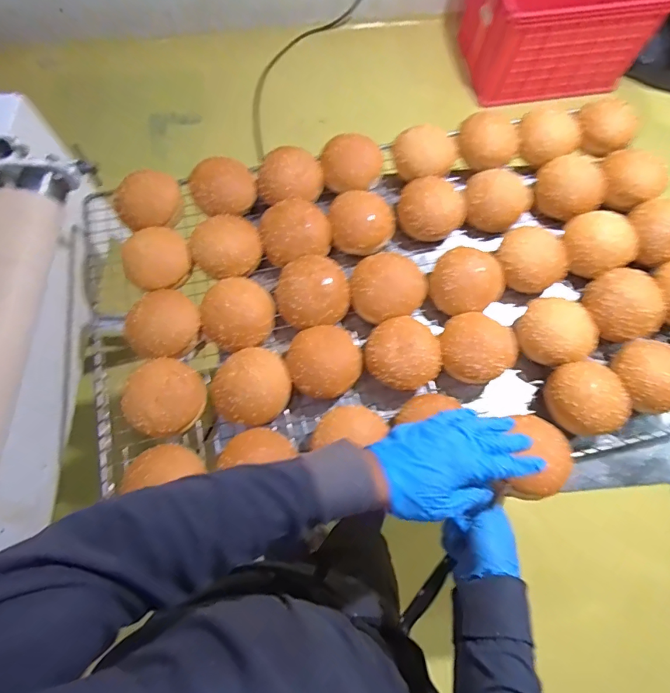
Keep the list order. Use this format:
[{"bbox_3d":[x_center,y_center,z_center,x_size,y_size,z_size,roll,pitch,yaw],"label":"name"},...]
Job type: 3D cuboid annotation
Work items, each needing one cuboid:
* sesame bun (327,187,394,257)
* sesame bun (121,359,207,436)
[{"bbox_3d":[0.040,-0.187,0.640,0.092,0.054,0.106,7,72,1],"label":"sesame bun"},{"bbox_3d":[-0.212,0.060,0.549,0.089,0.044,0.088,0,72,-1],"label":"sesame bun"}]

